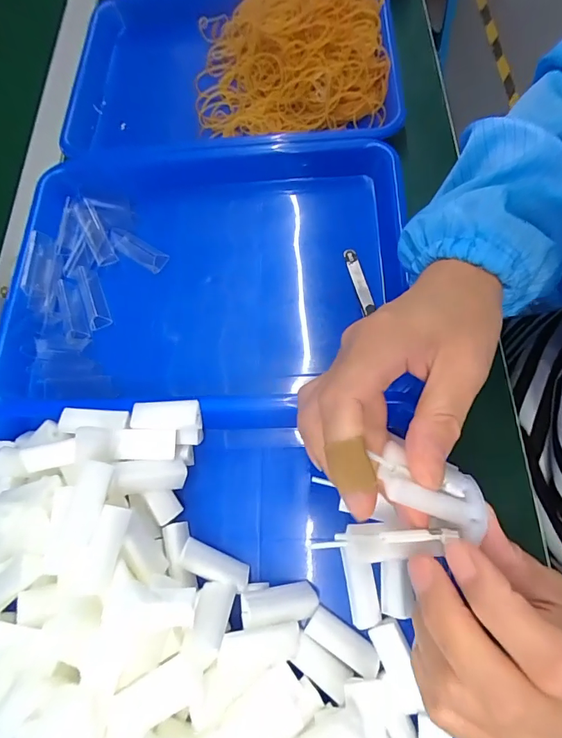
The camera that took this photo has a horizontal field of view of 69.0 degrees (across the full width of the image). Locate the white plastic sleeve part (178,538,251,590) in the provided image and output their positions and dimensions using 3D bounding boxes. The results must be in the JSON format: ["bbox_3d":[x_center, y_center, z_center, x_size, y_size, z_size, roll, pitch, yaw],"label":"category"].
[{"bbox_3d":[-0.042,0.125,0.261,0.045,0.019,0.015,26,72,-6],"label":"white plastic sleeve part"}]

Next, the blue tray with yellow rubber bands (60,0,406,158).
[{"bbox_3d":[-0.052,-0.323,0.431,0.331,0.069,0.259,-1,69,5],"label":"blue tray with yellow rubber bands"}]

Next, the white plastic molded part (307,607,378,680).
[{"bbox_3d":[0.037,0.164,0.246,0.044,0.012,0.017,31,75,15],"label":"white plastic molded part"}]

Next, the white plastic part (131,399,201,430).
[{"bbox_3d":[-0.078,0.031,0.280,0.047,0.008,0.019,-1,69,5],"label":"white plastic part"}]

